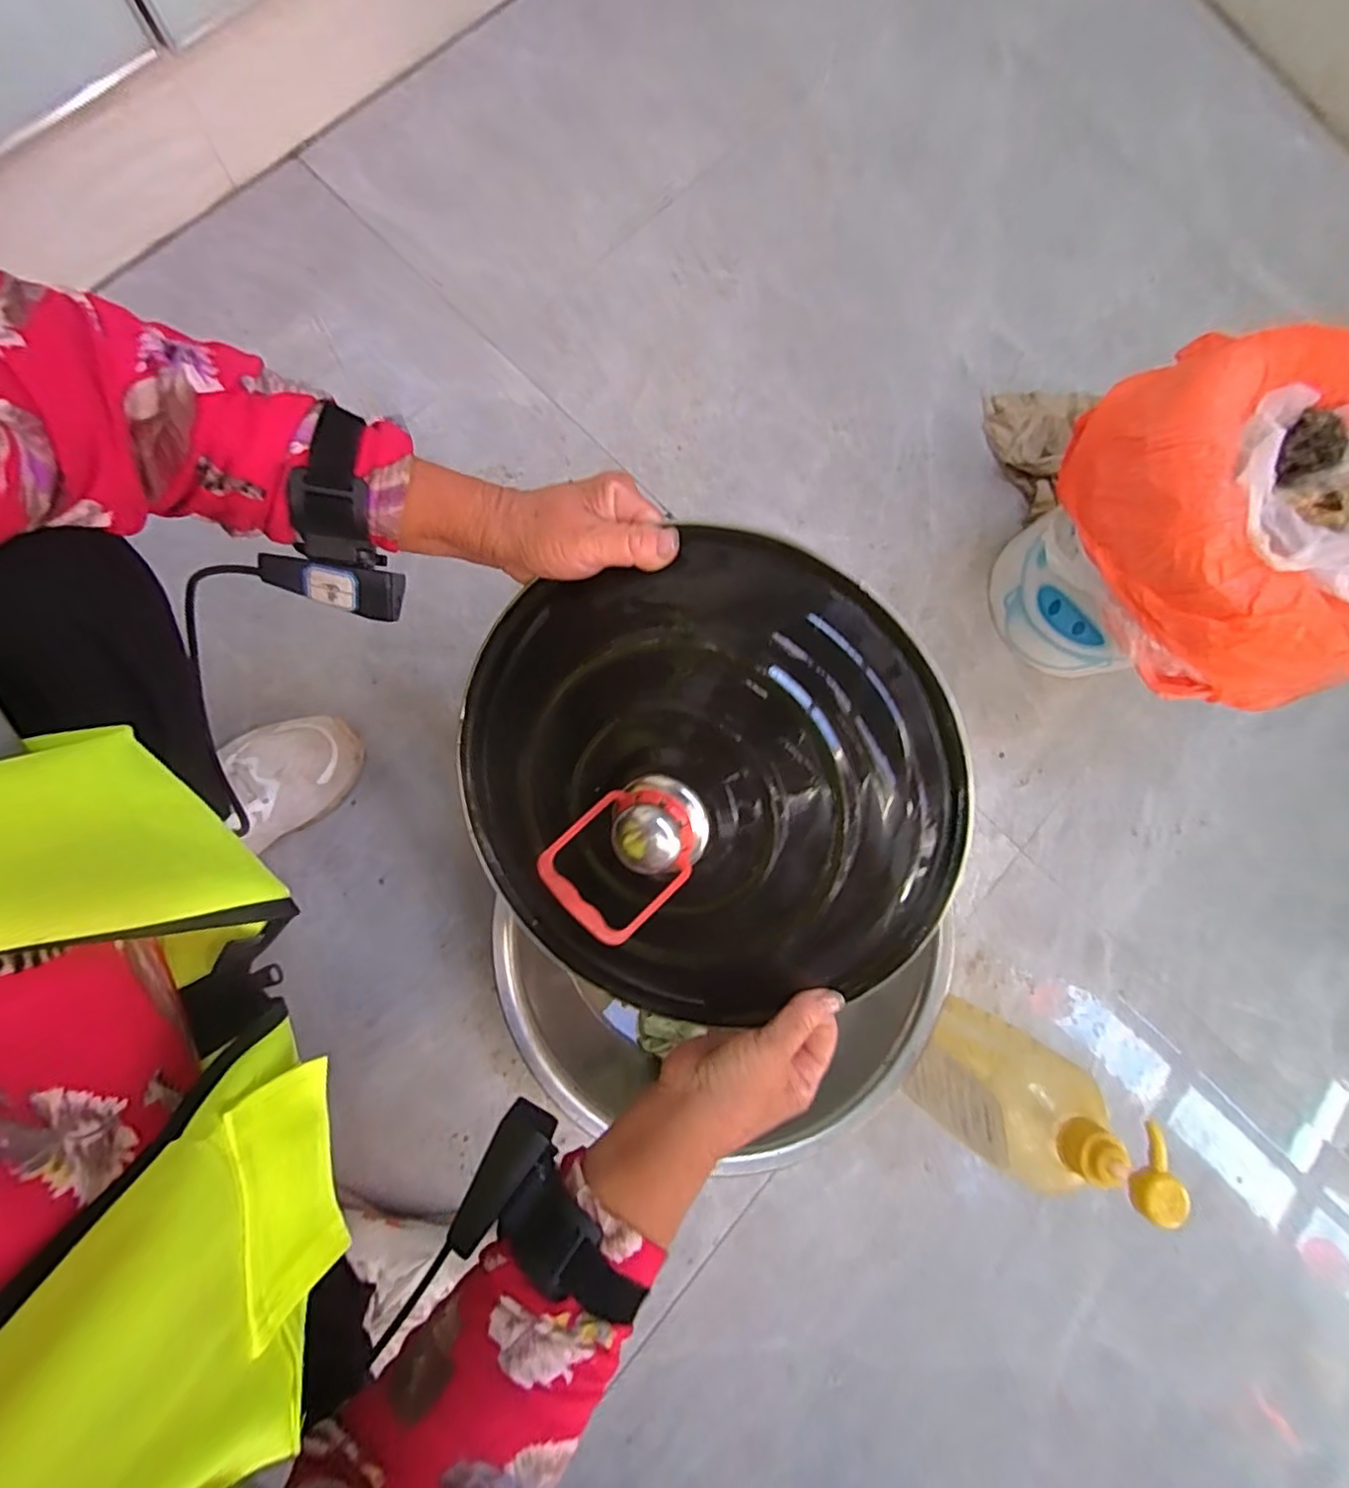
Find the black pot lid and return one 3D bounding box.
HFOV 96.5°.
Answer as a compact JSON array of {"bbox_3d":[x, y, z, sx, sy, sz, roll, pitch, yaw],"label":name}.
[{"bbox_3d":[0.001,0.039,0.343,0.299,0.067,0.278,-15,97,19],"label":"black pot lid"}]

